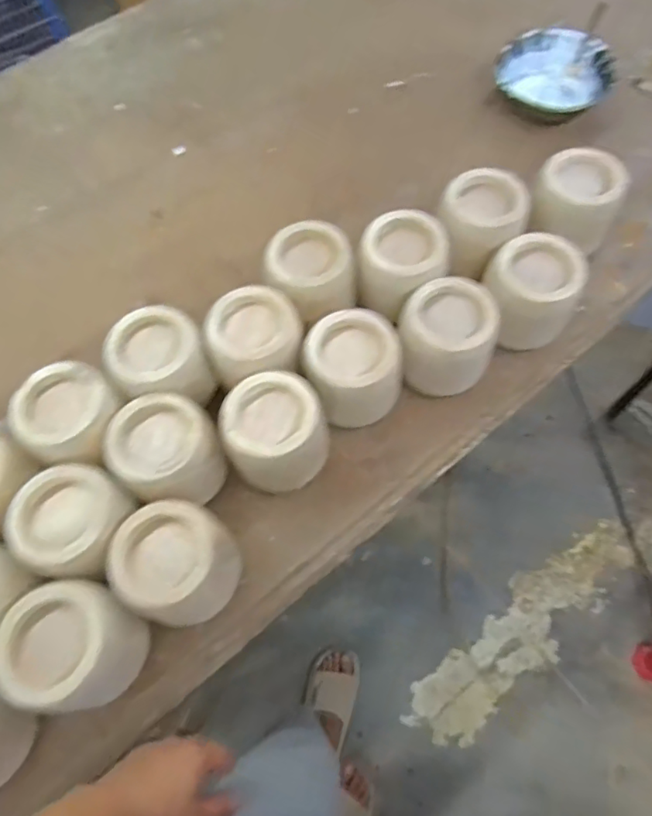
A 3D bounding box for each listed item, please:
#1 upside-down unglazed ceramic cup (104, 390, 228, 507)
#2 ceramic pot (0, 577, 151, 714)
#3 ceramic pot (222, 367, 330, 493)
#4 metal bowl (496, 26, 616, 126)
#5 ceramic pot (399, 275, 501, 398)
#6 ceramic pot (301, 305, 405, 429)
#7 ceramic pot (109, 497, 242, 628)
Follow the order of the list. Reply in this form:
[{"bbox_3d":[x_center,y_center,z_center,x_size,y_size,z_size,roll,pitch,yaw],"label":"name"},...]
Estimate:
[{"bbox_3d":[-0.213,0.060,0.736,0.133,0.114,0.128,-1,67,1],"label":"upside-down unglazed ceramic cup"},{"bbox_3d":[-0.292,0.275,0.640,0.129,0.099,0.129,-1,67,1],"label":"ceramic pot"},{"bbox_3d":[-0.070,0.032,0.735,0.131,0.117,0.136,-1,67,1],"label":"ceramic pot"},{"bbox_3d":[0.433,-0.641,1.043,0.190,0.055,0.190,-1,67,1],"label":"metal bowl"},{"bbox_3d":[0.173,-0.103,0.792,0.130,0.111,0.129,-1,67,1],"label":"ceramic pot"},{"bbox_3d":[0.038,-0.057,0.776,0.125,0.114,0.127,-1,67,1],"label":"ceramic pot"},{"bbox_3d":[-0.186,0.192,0.675,0.127,0.118,0.123,-1,67,1],"label":"ceramic pot"}]

